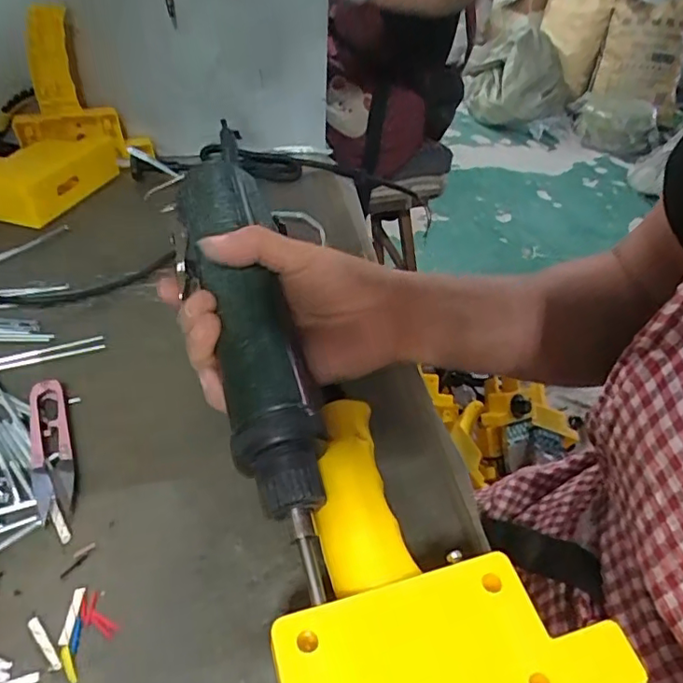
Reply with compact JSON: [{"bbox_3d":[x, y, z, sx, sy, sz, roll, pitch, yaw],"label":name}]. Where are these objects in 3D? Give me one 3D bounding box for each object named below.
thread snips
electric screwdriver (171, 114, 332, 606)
[{"bbox_3d":[-0.170,0.059,0.324,0.022,0.008,0.099,-16,45,-20],"label":"thread snips"},{"bbox_3d":[-0.048,-0.013,0.281,0.045,0.033,0.259,-11,58,-14],"label":"electric screwdriver"}]

